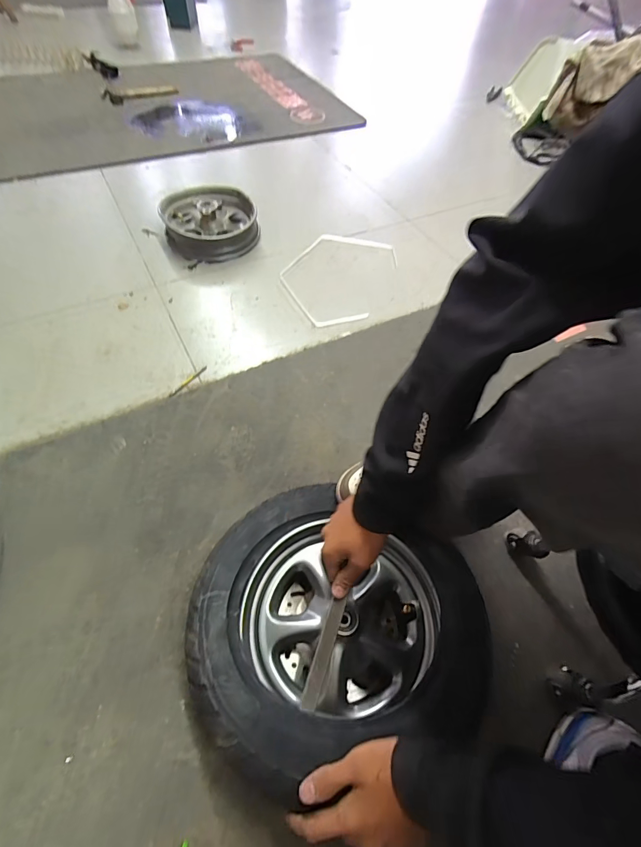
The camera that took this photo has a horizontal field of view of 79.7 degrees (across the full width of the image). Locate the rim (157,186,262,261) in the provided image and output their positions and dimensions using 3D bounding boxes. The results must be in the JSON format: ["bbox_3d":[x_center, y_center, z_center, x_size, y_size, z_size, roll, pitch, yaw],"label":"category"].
[{"bbox_3d":[-0.317,-0.587,1.111,0.258,0.098,0.265,-12,57,-12],"label":"rim"}]

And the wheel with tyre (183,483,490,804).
[{"bbox_3d":[0.014,0.272,0.514,0.348,0.121,0.322,2,52,-2],"label":"wheel with tyre"}]

